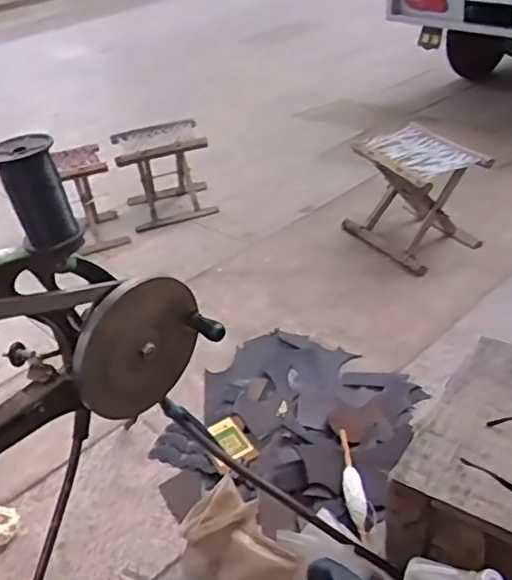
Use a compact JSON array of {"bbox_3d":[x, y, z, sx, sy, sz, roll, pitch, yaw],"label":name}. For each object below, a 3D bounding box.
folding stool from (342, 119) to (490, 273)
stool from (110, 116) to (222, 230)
[{"bbox_3d":[0.400,-0.237,1.566,0.218,0.276,0.289,-22,38,-21],"label":"folding stool"},{"bbox_3d":[-0.283,-0.345,1.918,0.270,0.273,0.291,-12,36,-8],"label":"stool"}]

